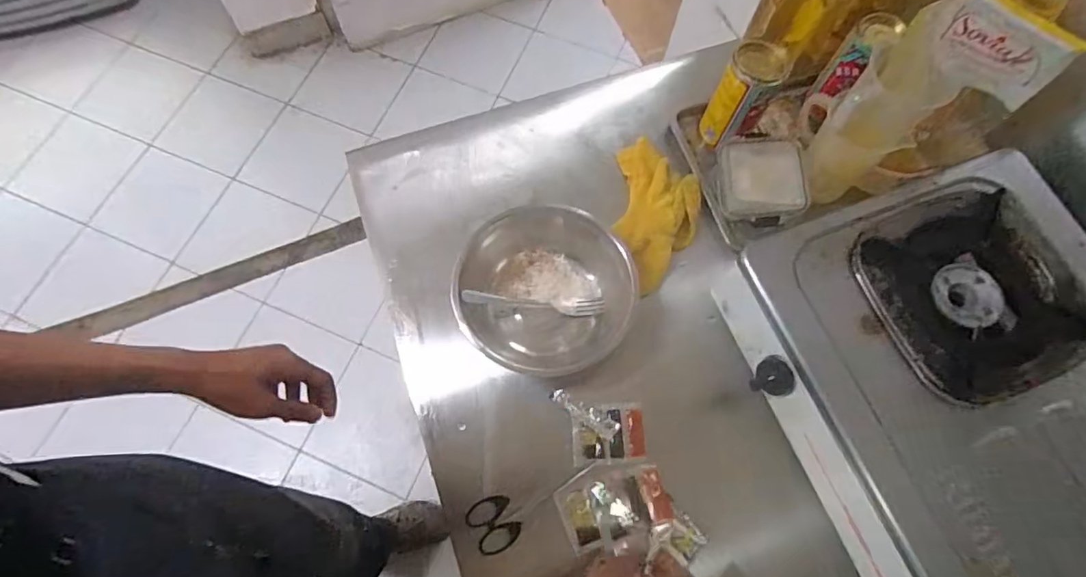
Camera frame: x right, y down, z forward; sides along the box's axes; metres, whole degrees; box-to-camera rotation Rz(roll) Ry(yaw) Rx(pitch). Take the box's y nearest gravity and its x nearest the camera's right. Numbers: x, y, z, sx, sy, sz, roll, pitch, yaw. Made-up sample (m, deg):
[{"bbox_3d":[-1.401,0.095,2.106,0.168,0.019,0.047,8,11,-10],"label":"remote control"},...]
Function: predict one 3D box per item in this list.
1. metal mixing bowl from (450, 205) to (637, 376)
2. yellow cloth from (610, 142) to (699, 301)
[{"bbox_3d":[-0.001,0.001,0.669,0.205,0.081,0.186,-6,70,-4],"label":"metal mixing bowl"},{"bbox_3d":[0.152,-0.103,0.733,0.104,0.046,0.211,6,69,1],"label":"yellow cloth"}]

